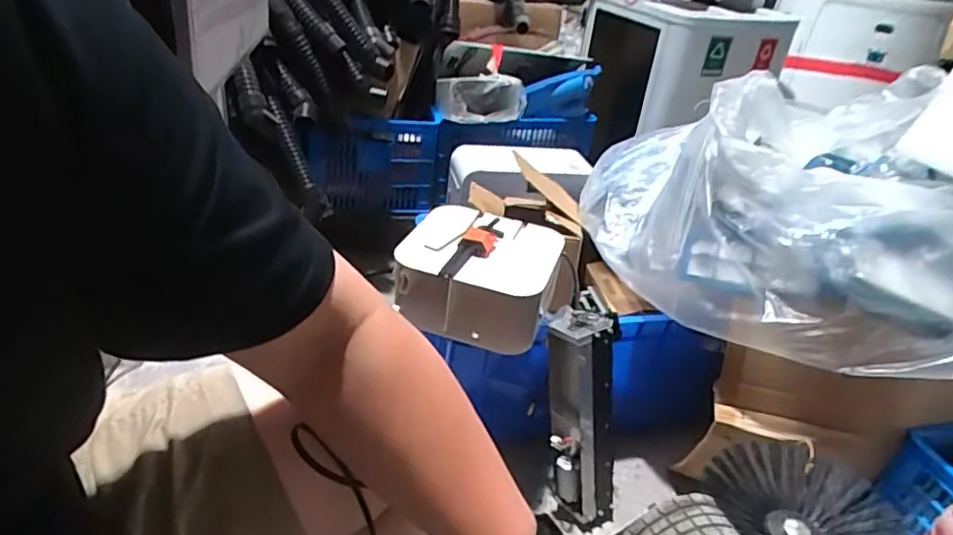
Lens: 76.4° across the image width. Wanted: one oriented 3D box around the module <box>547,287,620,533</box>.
[{"bbox_3d":[0.173,0.239,0.987,0.094,0.382,0.091,-7,13,-23],"label":"module"}]

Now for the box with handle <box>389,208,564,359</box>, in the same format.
[{"bbox_3d":[0.007,0.006,1.023,0.240,0.127,0.238,14,32,11],"label":"box with handle"}]

